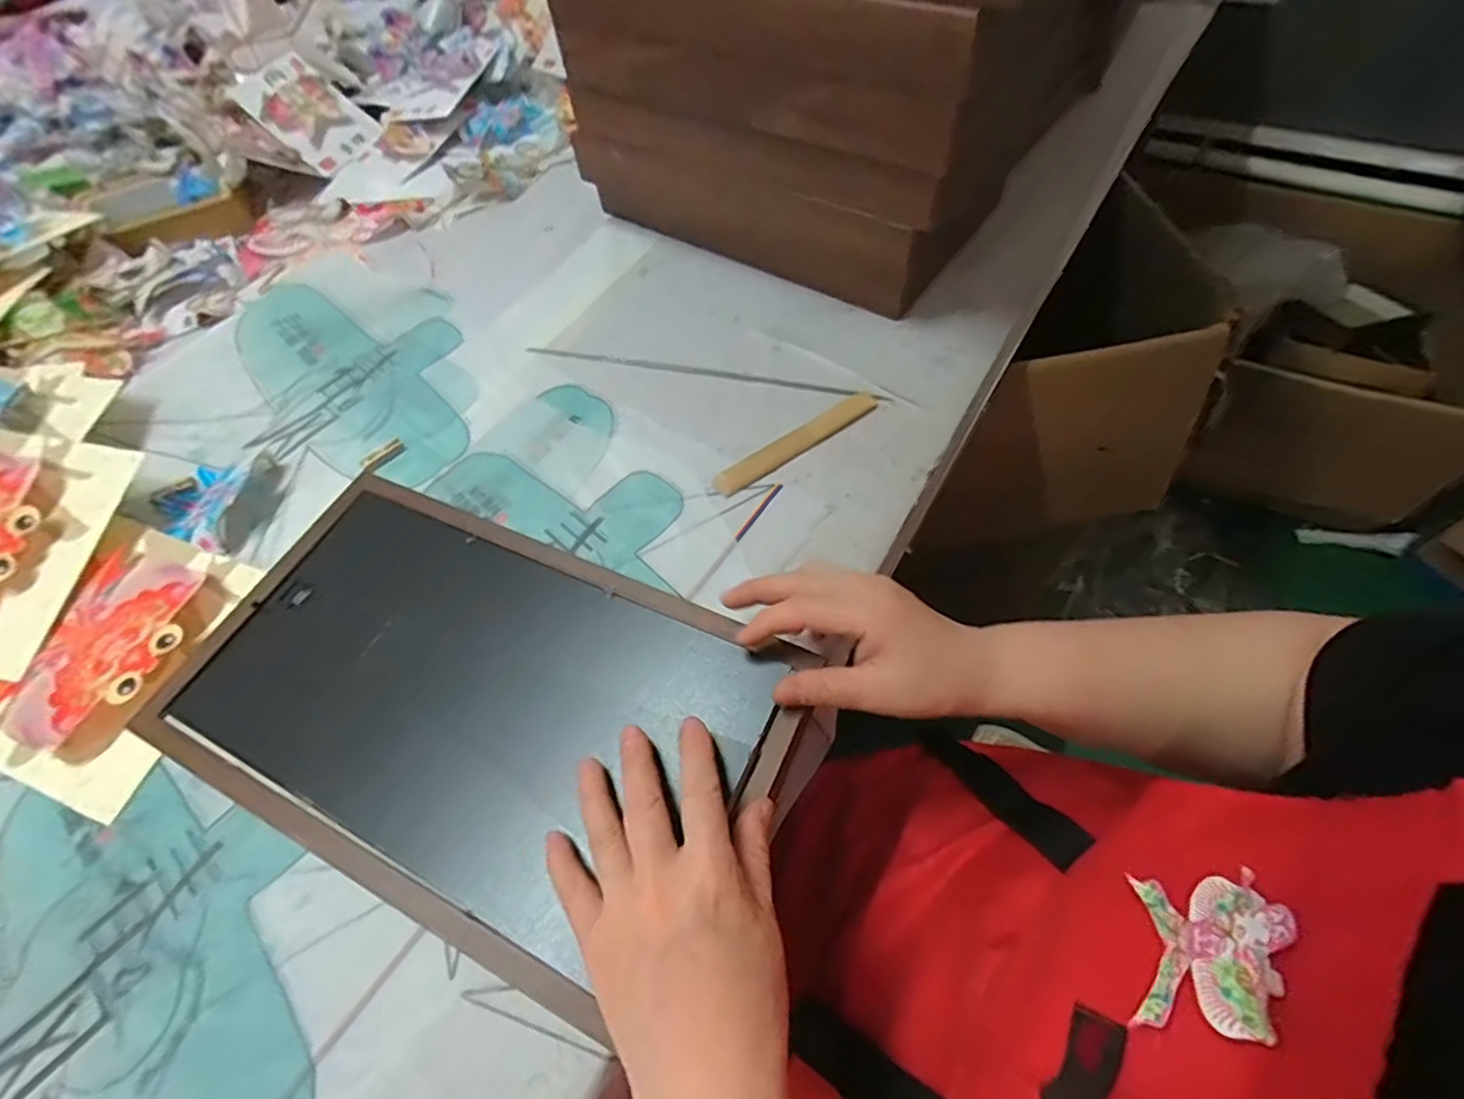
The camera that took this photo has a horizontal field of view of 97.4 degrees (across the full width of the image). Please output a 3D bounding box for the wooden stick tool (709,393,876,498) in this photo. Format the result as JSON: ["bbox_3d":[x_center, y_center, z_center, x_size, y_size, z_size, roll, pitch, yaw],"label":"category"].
[{"bbox_3d":[0.049,-0.083,0.484,0.142,0.007,0.020,-33,62,-14],"label":"wooden stick tool"}]

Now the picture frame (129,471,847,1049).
[{"bbox_3d":[-0.140,0.082,0.358,0.352,0.025,0.199,22,63,15],"label":"picture frame"}]

